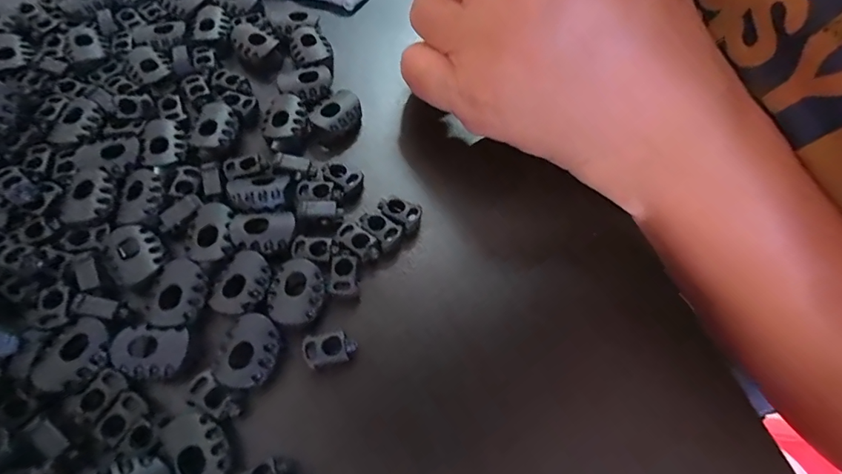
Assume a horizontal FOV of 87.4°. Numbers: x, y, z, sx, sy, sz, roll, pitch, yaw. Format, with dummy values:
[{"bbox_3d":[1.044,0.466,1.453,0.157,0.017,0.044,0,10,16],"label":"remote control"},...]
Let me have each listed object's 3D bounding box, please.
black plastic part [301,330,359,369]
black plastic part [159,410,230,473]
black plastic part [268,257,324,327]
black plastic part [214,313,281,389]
[{"bbox_3d":[-0.028,0.033,0.133,0.016,0.004,0.010,-12,65,-8],"label":"black plastic part"},{"bbox_3d":[-0.060,0.057,0.118,0.013,0.004,0.021,-31,69,-16],"label":"black plastic part"},{"bbox_3d":[-0.040,0.017,0.139,0.016,0.004,0.021,4,64,0],"label":"black plastic part"},{"bbox_3d":[-0.052,0.033,0.129,0.017,0.004,0.021,21,65,8],"label":"black plastic part"}]

